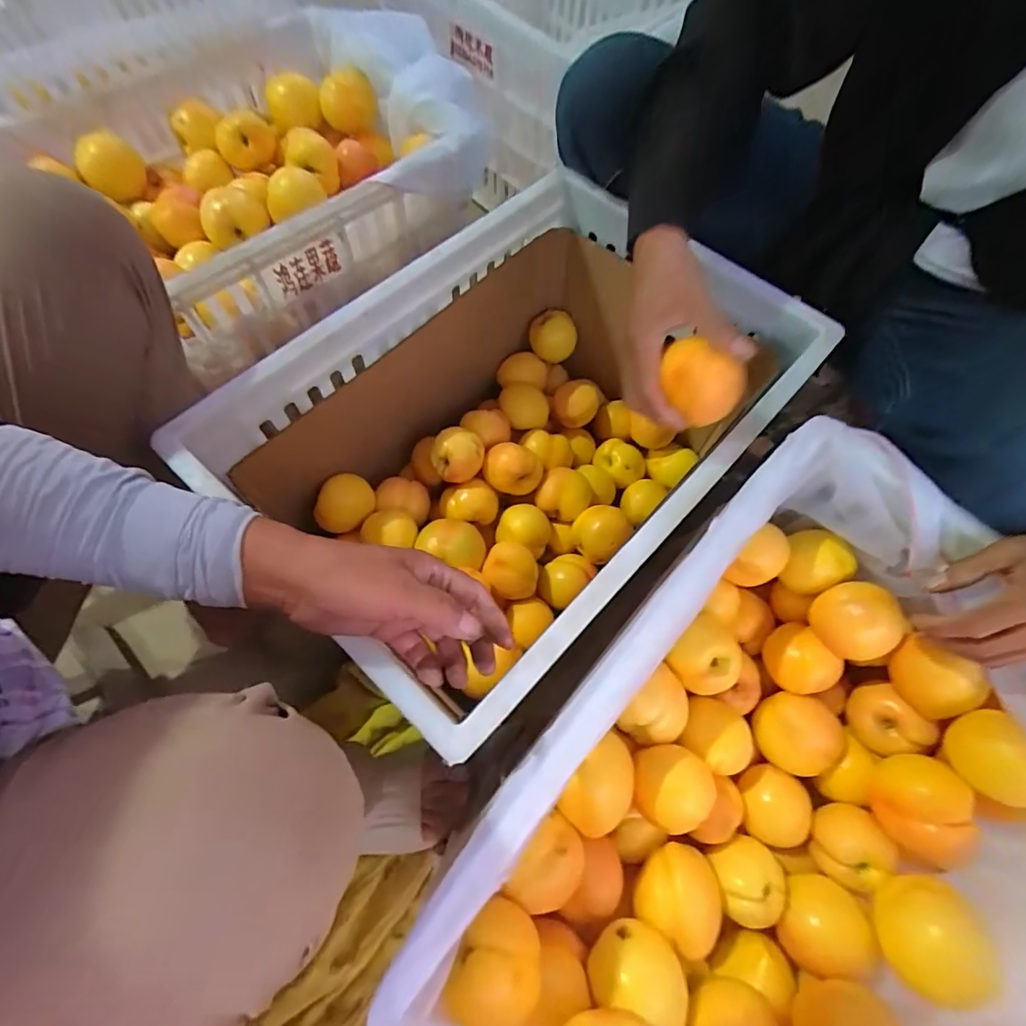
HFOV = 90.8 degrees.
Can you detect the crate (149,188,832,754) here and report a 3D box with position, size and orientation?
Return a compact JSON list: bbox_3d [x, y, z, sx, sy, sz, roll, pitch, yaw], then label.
[{"bbox_3d":[0.008,-0.067,0.542,0.341,0.253,0.488,42,72,14],"label":"crate"}]

